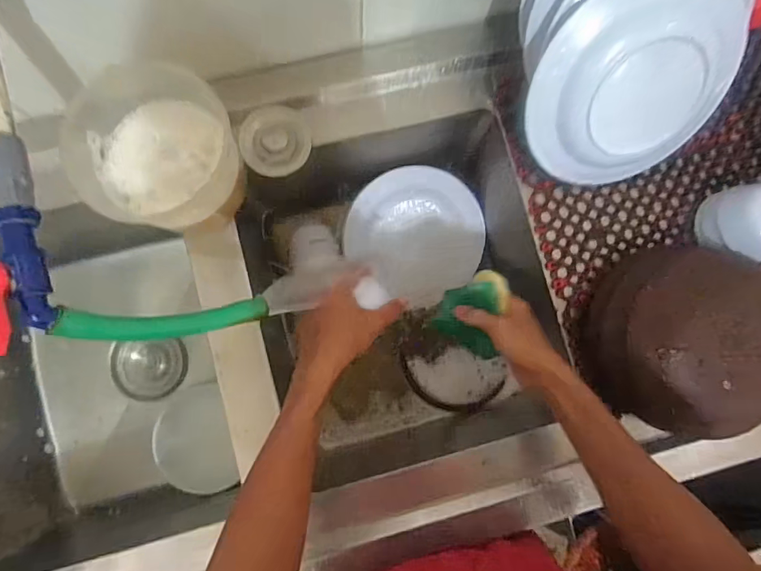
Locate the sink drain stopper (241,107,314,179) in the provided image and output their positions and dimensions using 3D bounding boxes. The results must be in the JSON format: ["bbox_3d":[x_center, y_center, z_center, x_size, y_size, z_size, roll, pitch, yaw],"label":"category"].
[{"bbox_3d":[-0.125,-0.171,0.539,0.080,0.012,0.081,1,84,-2],"label":"sink drain stopper"}]

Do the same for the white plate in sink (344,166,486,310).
[{"bbox_3d":[0.063,-0.081,0.750,0.206,0.020,0.231,-43,110,11],"label":"white plate in sink"}]

